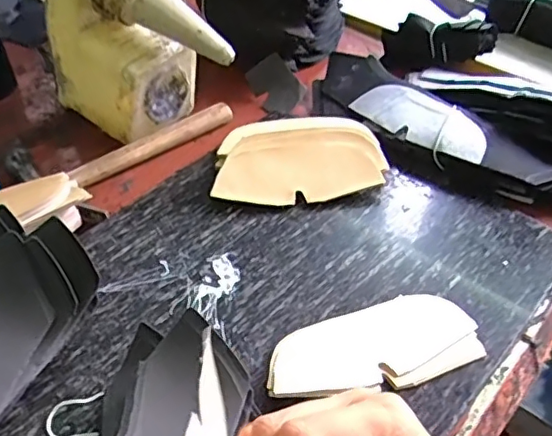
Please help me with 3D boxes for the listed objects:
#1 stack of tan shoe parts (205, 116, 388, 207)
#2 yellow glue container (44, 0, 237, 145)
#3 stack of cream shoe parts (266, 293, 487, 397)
[{"bbox_3d":[0.023,-0.063,0.605,0.172,0.037,0.101,-8,47,-7],"label":"stack of tan shoe parts"},{"bbox_3d":[-0.143,-0.186,0.610,0.185,0.202,0.101,26,52,23],"label":"yellow glue container"},{"bbox_3d":[0.076,0.104,0.460,0.168,0.018,0.070,-15,48,-14],"label":"stack of cream shoe parts"}]

